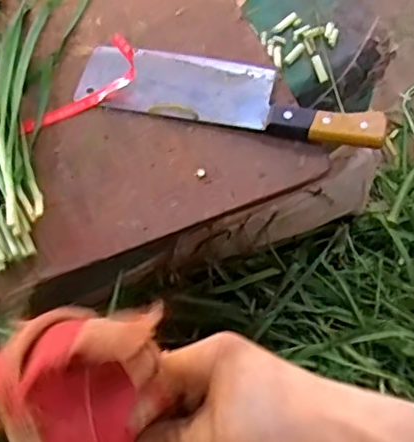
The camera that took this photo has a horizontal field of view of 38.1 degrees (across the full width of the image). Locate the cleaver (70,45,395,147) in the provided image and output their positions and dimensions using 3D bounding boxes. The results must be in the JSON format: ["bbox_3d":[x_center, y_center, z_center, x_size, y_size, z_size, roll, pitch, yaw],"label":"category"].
[{"bbox_3d":[0.019,-0.116,0.527,0.266,0.026,0.068,12,64,6],"label":"cleaver"}]

